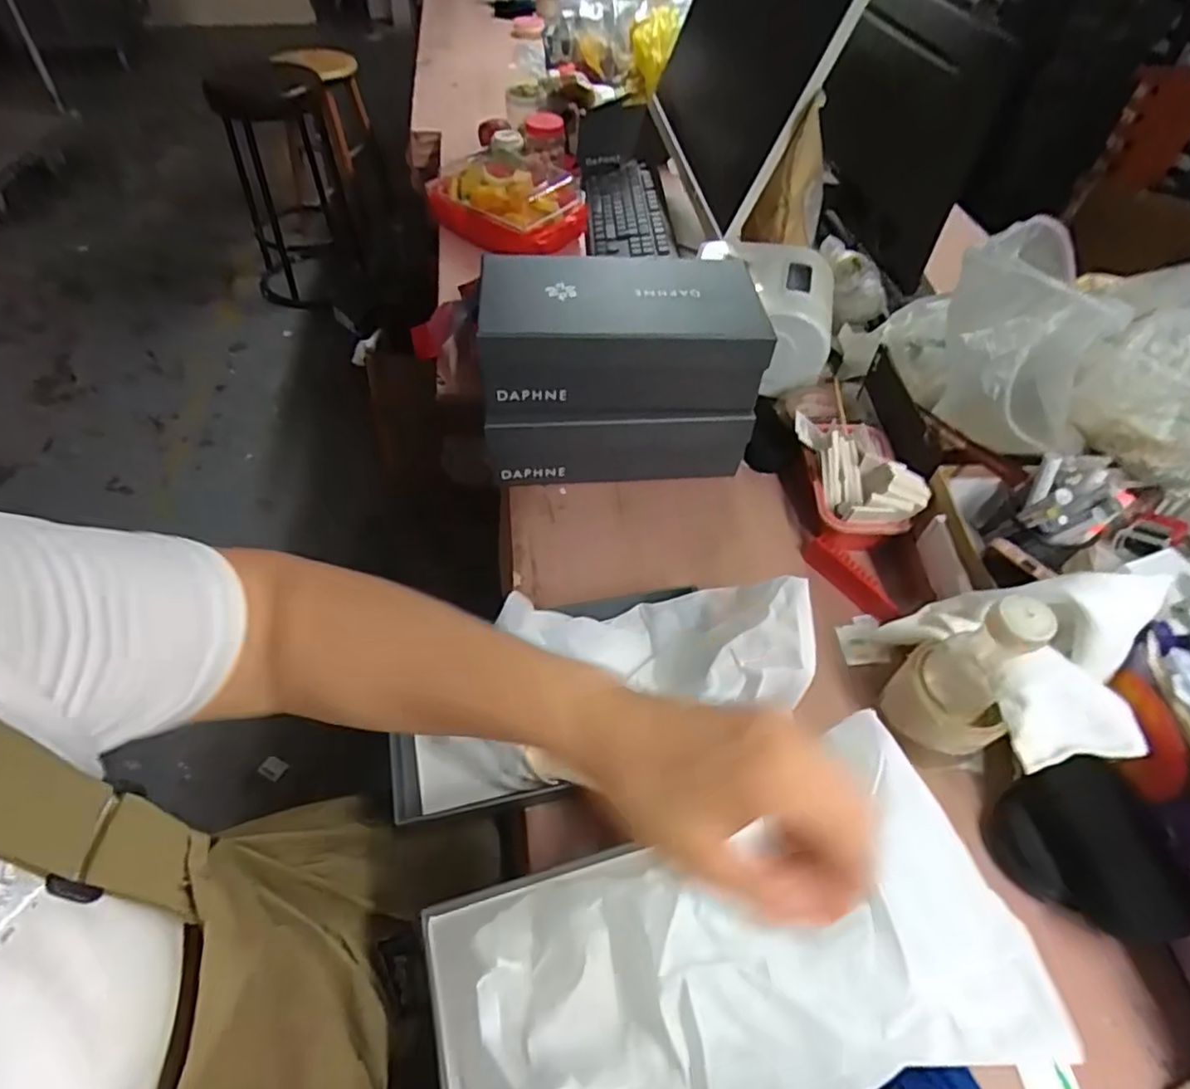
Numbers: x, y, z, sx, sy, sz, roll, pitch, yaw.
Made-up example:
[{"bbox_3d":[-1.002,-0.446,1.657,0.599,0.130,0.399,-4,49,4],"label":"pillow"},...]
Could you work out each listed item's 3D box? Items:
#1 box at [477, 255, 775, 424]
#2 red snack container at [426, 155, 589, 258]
[{"bbox_3d":[0.028,-0.232,0.716,0.300,0.108,0.154,-3,51,-5],"label":"box"},{"bbox_3d":[-0.156,-0.585,1.099,0.235,0.085,0.233,1,51,-1],"label":"red snack container"}]

